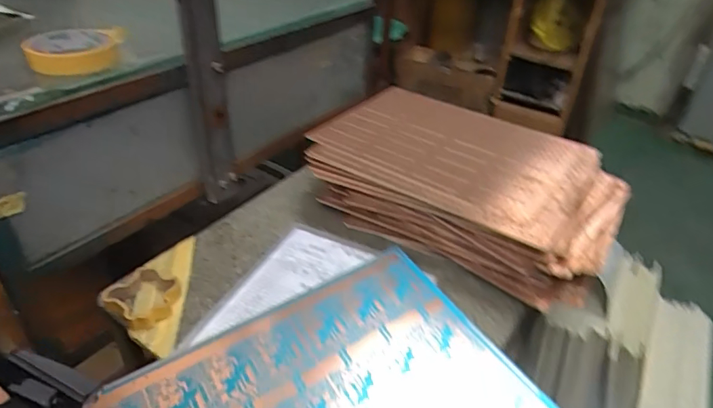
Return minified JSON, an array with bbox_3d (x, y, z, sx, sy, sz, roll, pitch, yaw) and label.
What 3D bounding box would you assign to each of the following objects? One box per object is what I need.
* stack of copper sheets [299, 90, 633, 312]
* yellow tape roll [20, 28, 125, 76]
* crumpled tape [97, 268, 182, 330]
[{"bbox_3d":[0.160,-0.034,0.705,0.399,0.105,0.264,23,41,25],"label":"stack of copper sheets"},{"bbox_3d":[-0.302,-0.164,0.517,0.087,0.023,0.094,-8,38,-14],"label":"yellow tape roll"},{"bbox_3d":[-0.250,0.110,0.567,0.079,0.023,0.071,24,42,26],"label":"crumpled tape"}]

